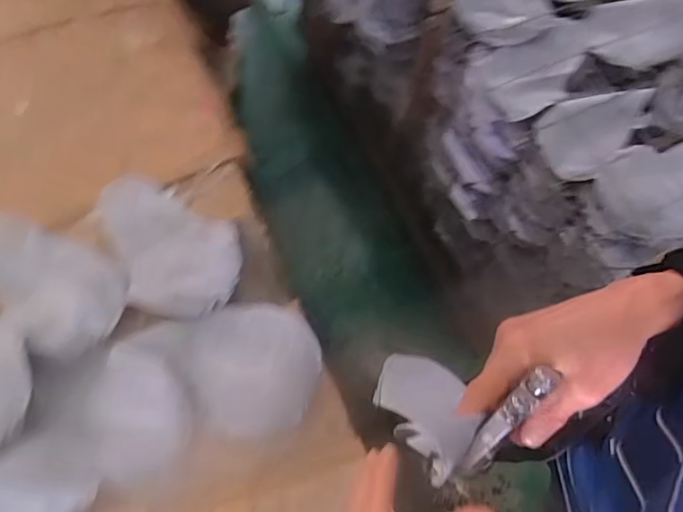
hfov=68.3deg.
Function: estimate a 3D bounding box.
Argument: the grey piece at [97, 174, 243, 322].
[{"bbox_3d":[-0.243,-0.029,0.714,0.163,0.060,0.262,-25,73,-10],"label":"grey piece"}]

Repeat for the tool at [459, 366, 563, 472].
[{"bbox_3d":[0.109,0.109,0.333,0.014,0.018,0.085,40,93,12],"label":"tool"}]

